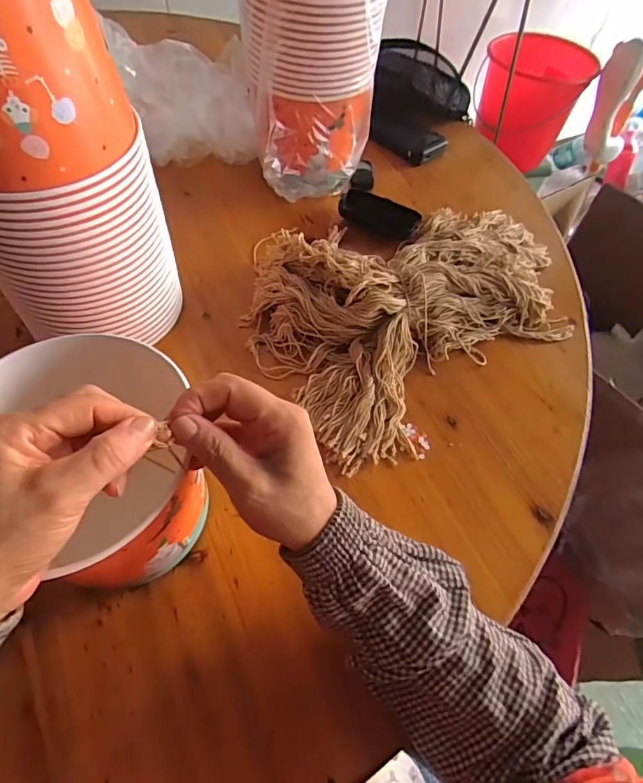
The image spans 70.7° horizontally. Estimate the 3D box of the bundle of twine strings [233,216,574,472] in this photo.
[{"bbox_3d":[0.113,-0.123,0.526,0.405,0.063,0.299,-27,63,-20],"label":"bundle of twine strings"}]

